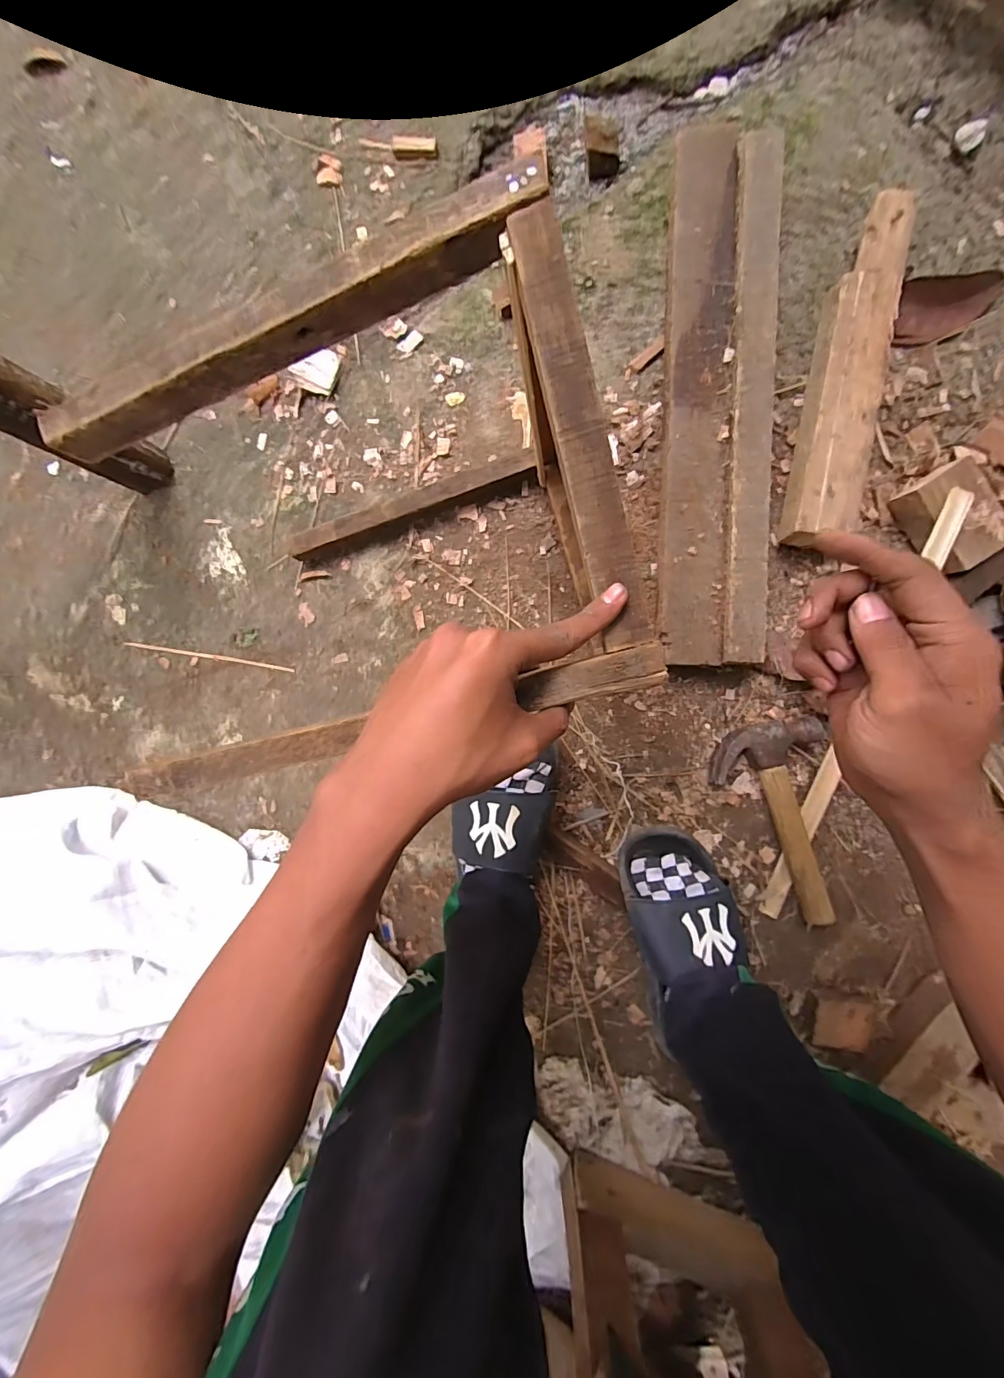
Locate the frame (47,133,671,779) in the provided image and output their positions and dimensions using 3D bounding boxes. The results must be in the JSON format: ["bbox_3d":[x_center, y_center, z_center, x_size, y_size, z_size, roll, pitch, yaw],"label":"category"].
[{"bbox_3d":[-0.089,-0.101,0.414,0.344,0.306,0.284,-15,87,7],"label":"frame"}]

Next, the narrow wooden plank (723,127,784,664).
[{"bbox_3d":[0.256,-0.289,0.466,0.039,0.028,0.517,1,89,8],"label":"narrow wooden plank"}]

